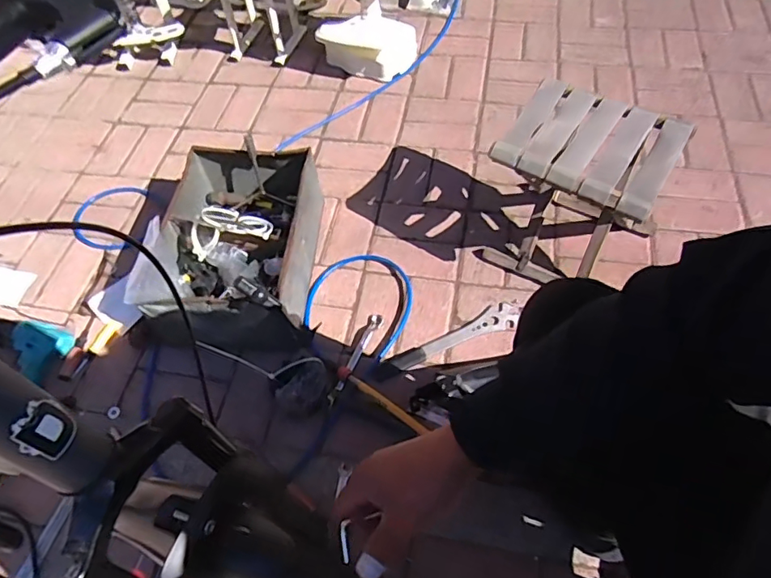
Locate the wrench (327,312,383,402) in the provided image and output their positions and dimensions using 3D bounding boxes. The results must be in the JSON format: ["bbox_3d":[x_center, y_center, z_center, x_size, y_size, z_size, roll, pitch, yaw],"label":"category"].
[{"bbox_3d":[-0.057,0.134,1.032,0.029,0.017,0.203,20,59,13],"label":"wrench"}]

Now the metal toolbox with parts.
[{"bbox_3d":[-0.296,-0.108,1.081,0.295,0.185,0.431,3,56,5],"label":"metal toolbox with parts"}]

